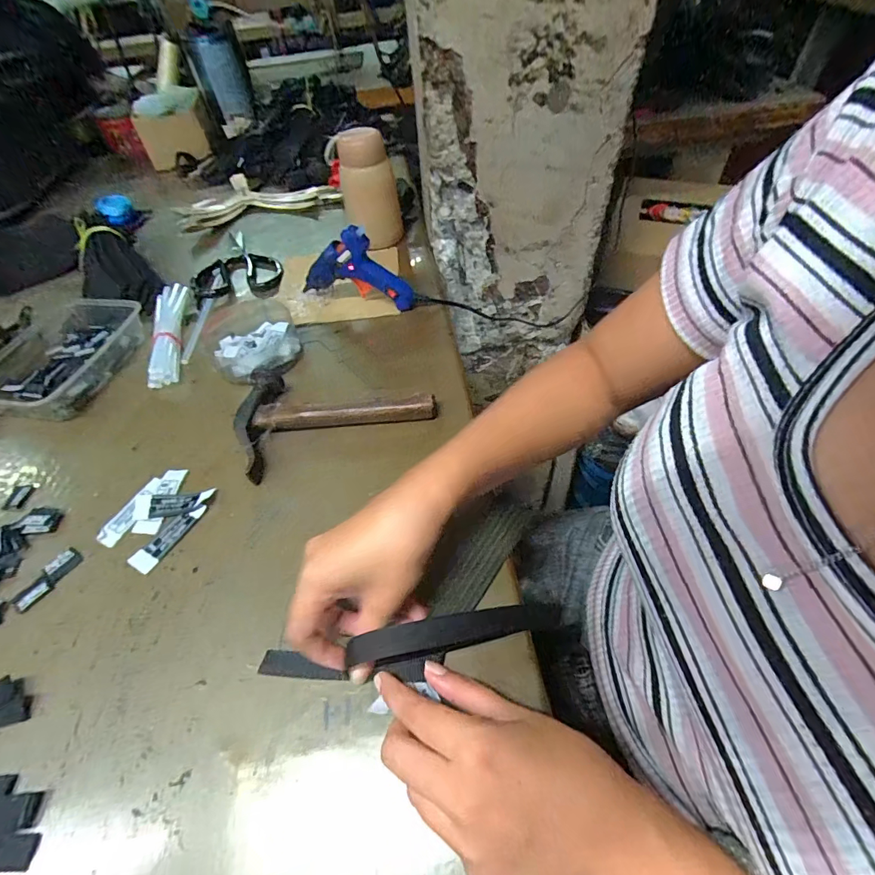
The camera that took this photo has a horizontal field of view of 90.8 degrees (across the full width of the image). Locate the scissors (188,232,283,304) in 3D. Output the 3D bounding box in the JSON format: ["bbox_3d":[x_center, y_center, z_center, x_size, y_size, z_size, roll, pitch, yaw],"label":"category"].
[{"bbox_3d":[-0.284,-0.251,0.624,0.116,0.026,0.185,-13,51,-5],"label":"scissors"}]

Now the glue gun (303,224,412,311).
[{"bbox_3d":[-0.097,-0.196,0.501,0.134,0.093,0.022,8,52,12],"label":"glue gun"}]

